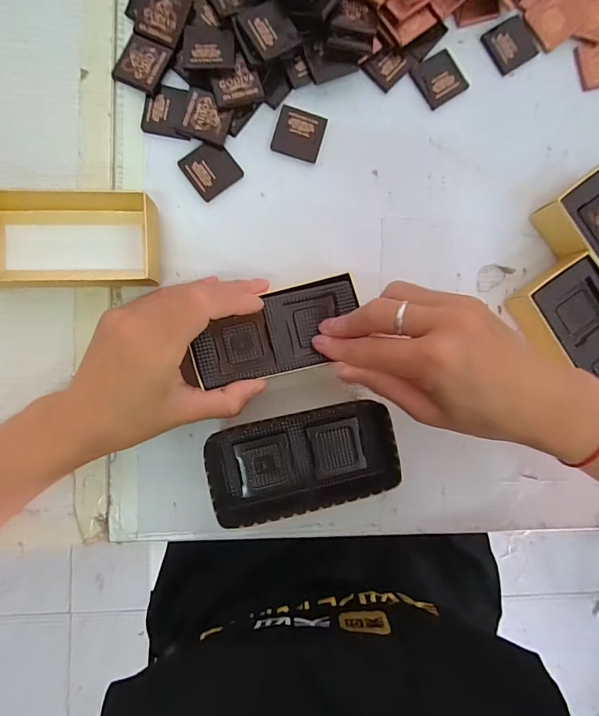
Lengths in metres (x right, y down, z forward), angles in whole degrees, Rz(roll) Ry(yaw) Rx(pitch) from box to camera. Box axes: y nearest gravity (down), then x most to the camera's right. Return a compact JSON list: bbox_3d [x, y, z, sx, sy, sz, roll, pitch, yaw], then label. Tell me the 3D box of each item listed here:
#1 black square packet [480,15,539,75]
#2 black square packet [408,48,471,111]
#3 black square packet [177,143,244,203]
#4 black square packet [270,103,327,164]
[{"bbox_3d":[0.157,-0.235,0.305,0.035,0.004,0.033,-34,93,-4],"label":"black square packet"},{"bbox_3d":[0.105,-0.208,0.305,0.036,0.004,0.034,-34,93,-4],"label":"black square packet"},{"bbox_3d":[-0.062,-0.133,0.288,0.034,0.004,0.034,-38,93,-4],"label":"black square packet"},{"bbox_3d":[0.000,-0.161,0.293,0.034,0.004,0.033,15,88,-5],"label":"black square packet"}]

